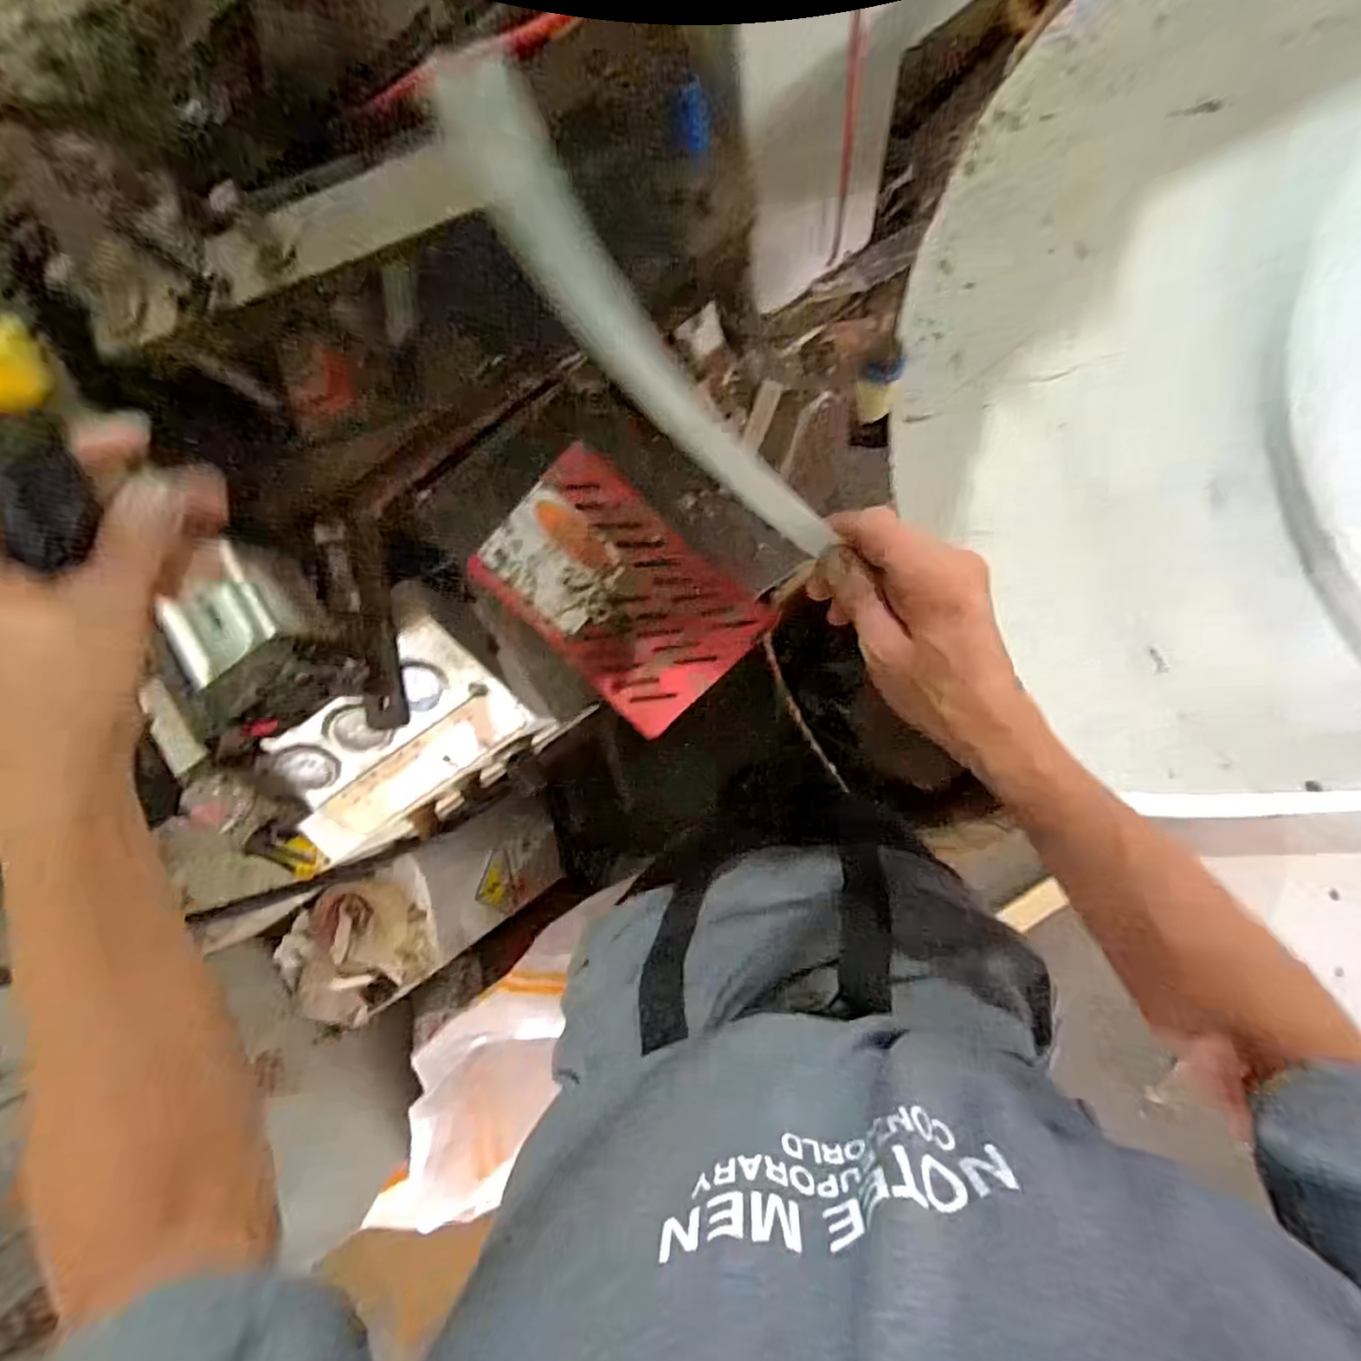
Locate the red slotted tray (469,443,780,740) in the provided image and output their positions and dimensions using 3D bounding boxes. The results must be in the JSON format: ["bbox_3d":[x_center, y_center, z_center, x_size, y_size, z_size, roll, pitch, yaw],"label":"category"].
[{"bbox_3d":[-0.047,-0.068,0.499,0.204,0.036,0.133,42,94,8],"label":"red slotted tray"}]

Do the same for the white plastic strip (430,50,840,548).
[{"bbox_3d":[-0.015,-0.149,0.288,0.039,0.015,0.243,-41,108,4],"label":"white plastic strip"}]

